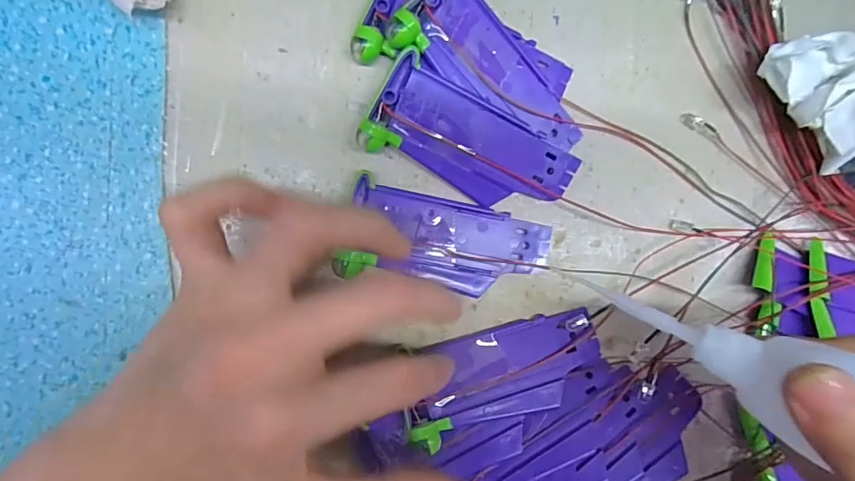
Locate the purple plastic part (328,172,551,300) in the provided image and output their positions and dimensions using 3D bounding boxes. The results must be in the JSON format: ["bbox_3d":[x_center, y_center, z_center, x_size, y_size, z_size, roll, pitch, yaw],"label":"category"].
[{"bbox_3d":[0.010,0.002,0.210,0.089,0.007,0.039,10,91,-8],"label":"purple plastic part"}]

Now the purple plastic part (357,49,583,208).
[{"bbox_3d":[0.019,-0.038,0.206,0.088,0.014,0.038,29,88,-8],"label":"purple plastic part"}]

